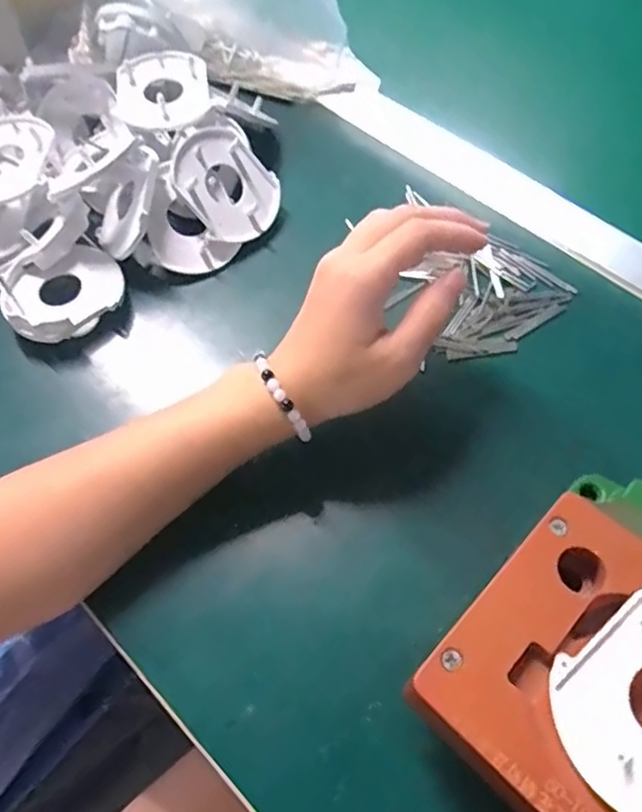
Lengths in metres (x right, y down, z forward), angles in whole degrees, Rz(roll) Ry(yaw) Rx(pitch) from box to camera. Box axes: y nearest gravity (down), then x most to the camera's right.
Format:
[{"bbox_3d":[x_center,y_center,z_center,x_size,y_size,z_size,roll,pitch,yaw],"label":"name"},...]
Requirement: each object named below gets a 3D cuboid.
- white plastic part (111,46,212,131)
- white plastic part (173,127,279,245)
[{"bbox_3d":[-0.103,-0.205,0.410,0.059,0.018,0.066,-8,60,-4],"label":"white plastic part"},{"bbox_3d":[-0.060,-0.138,0.402,0.068,0.015,0.058,42,71,-21],"label":"white plastic part"}]

